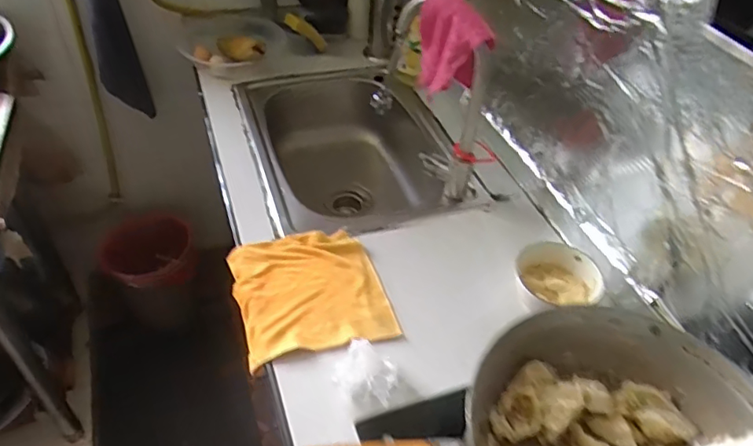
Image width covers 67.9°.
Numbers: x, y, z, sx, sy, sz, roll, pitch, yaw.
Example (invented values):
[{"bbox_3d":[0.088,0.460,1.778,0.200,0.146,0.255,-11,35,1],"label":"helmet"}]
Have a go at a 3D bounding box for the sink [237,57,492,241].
[{"bbox_3d":[-0.054,-0.089,1.217,0.407,0.250,0.519,-11,46,-16],"label":"sink"}]

